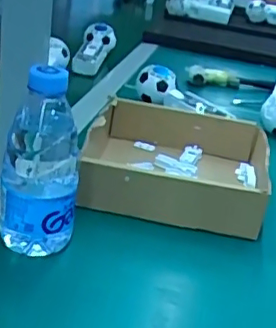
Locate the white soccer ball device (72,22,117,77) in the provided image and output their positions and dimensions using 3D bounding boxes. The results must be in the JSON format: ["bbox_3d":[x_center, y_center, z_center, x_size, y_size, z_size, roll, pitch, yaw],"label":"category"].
[{"bbox_3d":[-0.085,-0.217,1.072,0.054,0.052,0.119,11,46,12],"label":"white soccer ball device"}]

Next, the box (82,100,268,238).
[{"bbox_3d":[0.047,-0.003,0.650,0.205,0.059,0.210,10,26,4],"label":"box"}]

